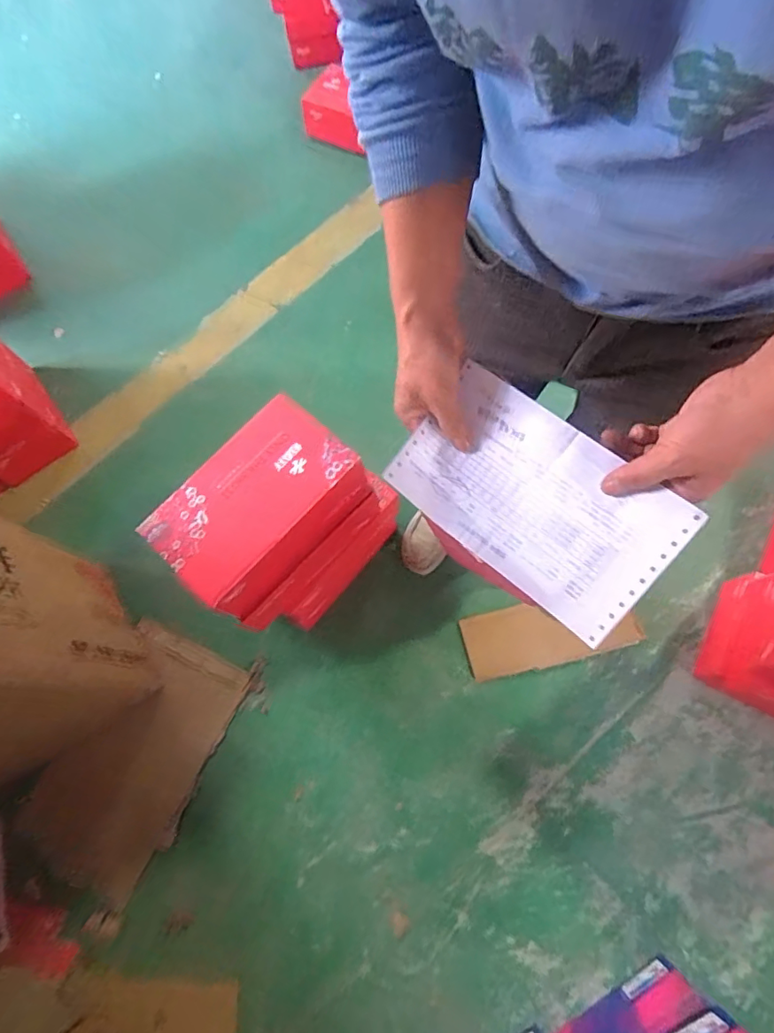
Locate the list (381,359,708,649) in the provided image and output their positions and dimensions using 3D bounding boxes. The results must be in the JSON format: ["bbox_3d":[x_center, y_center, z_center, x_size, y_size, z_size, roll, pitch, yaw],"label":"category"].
[{"bbox_3d":[0.122,-0.014,0.449,0.228,0.037,0.139,39,107,19],"label":"list"}]

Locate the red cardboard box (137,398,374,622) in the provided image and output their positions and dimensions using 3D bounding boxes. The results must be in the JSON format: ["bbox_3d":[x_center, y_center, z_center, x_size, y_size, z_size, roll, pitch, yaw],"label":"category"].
[{"bbox_3d":[-0.211,-0.018,0.855,0.188,0.115,0.311,41,77,15],"label":"red cardboard box"}]

